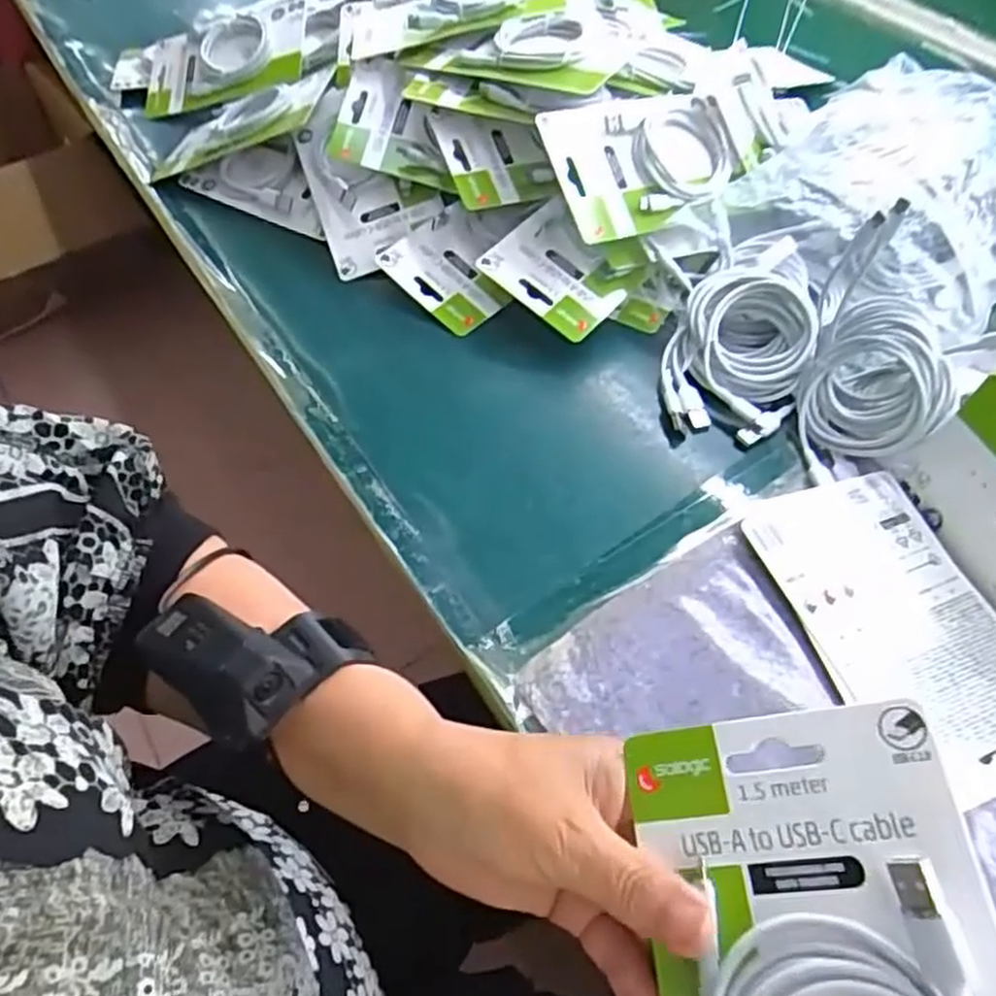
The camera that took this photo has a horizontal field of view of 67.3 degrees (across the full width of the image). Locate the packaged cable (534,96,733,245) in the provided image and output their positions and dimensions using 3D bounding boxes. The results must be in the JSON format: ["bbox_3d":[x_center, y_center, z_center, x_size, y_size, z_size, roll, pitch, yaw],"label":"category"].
[{"bbox_3d":[0.113,-0.248,0.554,0.159,0.029,0.099,-20,89,-18],"label":"packaged cable"}]

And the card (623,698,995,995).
[{"bbox_3d":[0.099,0.154,0.215,0.097,0.023,0.177,-14,63,14],"label":"card"}]

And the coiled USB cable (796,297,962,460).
[{"bbox_3d":[0.249,-0.074,0.484,0.059,0.090,0.106,11,74,-37],"label":"coiled USB cable"}]

